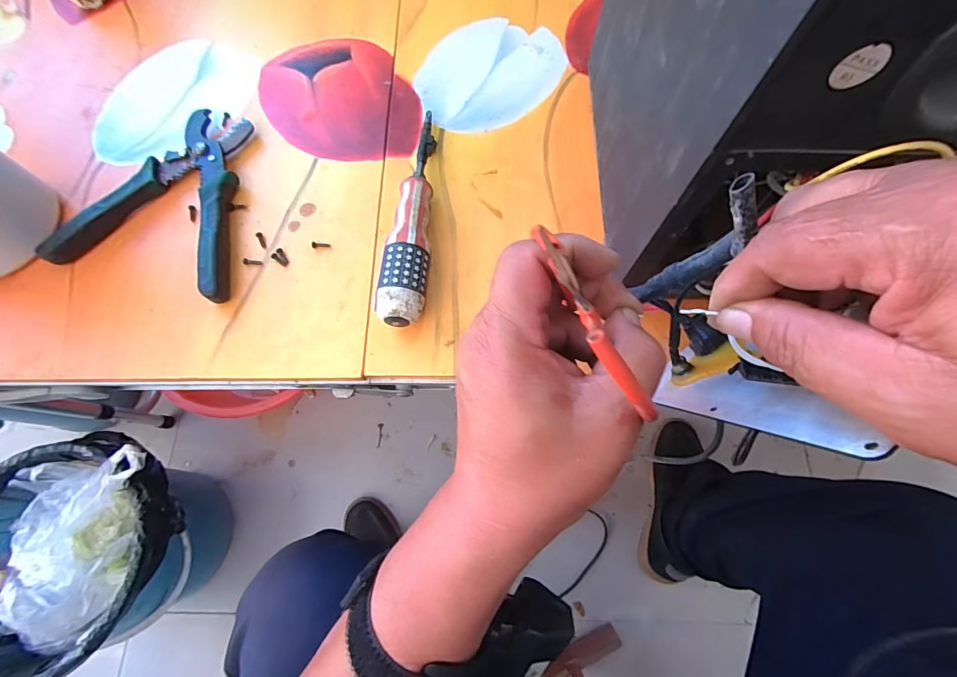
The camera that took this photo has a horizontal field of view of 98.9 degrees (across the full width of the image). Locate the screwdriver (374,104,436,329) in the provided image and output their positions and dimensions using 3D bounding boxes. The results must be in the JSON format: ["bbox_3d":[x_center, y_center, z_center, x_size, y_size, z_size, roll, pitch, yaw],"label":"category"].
[{"bbox_3d":[-0.044,-0.096,0.296,0.028,0.028,0.183,3,67,3],"label":"screwdriver"}]

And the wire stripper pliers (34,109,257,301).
[{"bbox_3d":[-0.221,-0.110,0.309,0.122,0.028,0.148,14,74,7],"label":"wire stripper pliers"}]

